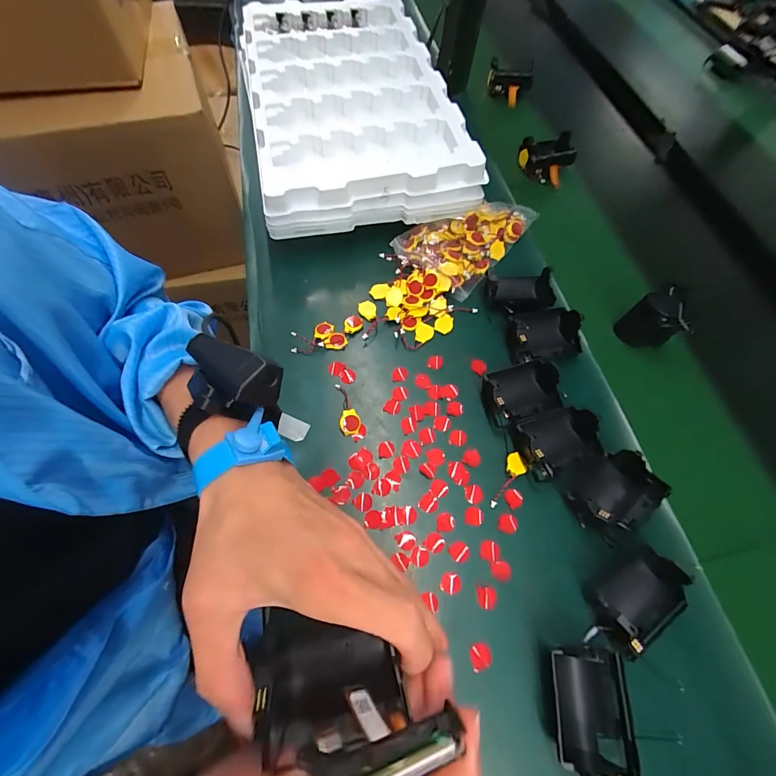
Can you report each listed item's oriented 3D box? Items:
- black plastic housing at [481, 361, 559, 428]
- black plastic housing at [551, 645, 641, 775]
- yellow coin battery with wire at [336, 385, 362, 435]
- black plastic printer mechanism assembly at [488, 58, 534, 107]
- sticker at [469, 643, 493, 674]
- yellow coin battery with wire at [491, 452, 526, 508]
[{"bbox_3d":[0.127,0.004,0.354,0.079,0.039,0.053,-18,67,-11],"label":"black plastic housing"},{"bbox_3d":[0.143,0.225,0.252,0.057,0.037,0.075,5,65,0],"label":"black plastic housing"},{"bbox_3d":[-0.042,0.019,0.358,0.019,0.011,0.054,-15,66,-9],"label":"yellow coin battery with wire"},{"bbox_3d":[0.199,-0.502,0.603,0.071,0.052,0.035,15,64,3],"label":"black plastic printer mechanism assembly"},{"bbox_3d":[0.071,0.206,0.278,0.016,0.004,0.017,1,65,-2],"label":"sticker"},{"bbox_3d":[0.112,0.084,0.332,0.018,0.007,0.055,25,66,9],"label":"yellow coin battery with wire"}]

